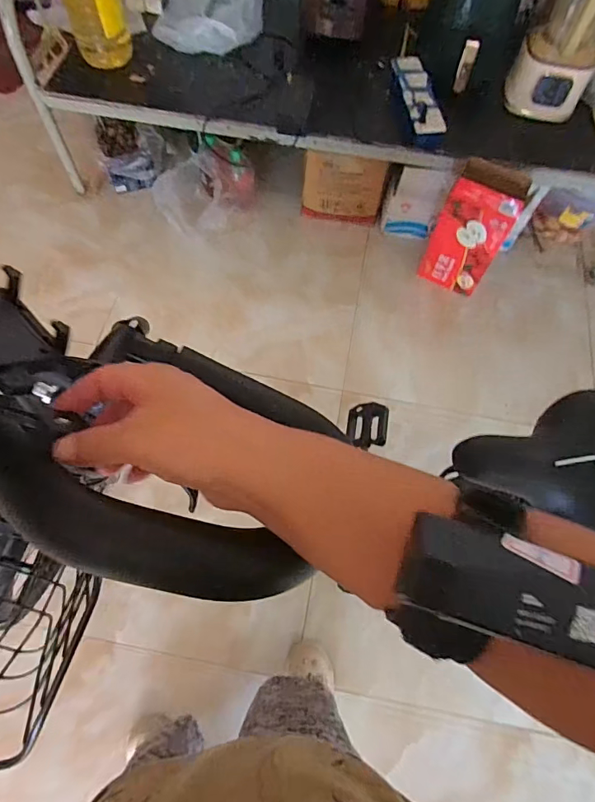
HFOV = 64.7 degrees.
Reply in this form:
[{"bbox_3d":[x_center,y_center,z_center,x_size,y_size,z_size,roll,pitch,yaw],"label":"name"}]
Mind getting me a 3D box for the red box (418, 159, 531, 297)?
[{"bbox_3d":[0.553,-0.532,1.520,0.215,0.401,0.150,30,68,10],"label":"red box"}]

